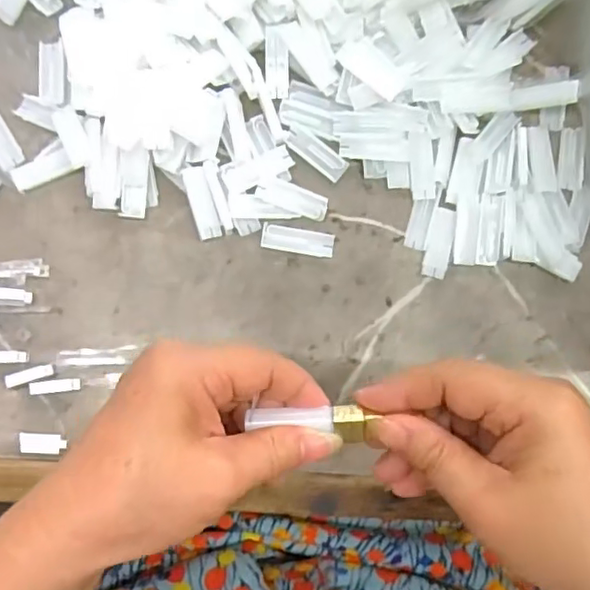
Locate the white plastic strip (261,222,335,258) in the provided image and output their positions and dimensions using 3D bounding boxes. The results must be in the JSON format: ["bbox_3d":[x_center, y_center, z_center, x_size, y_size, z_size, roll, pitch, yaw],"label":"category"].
[{"bbox_3d":[0.002,-0.032,0.351,0.042,0.004,0.015,8,81,-2],"label":"white plastic strip"}]

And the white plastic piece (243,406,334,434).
[{"bbox_3d":[-0.002,0.053,0.255,0.037,0.009,0.009,-2,81,3],"label":"white plastic piece"}]

